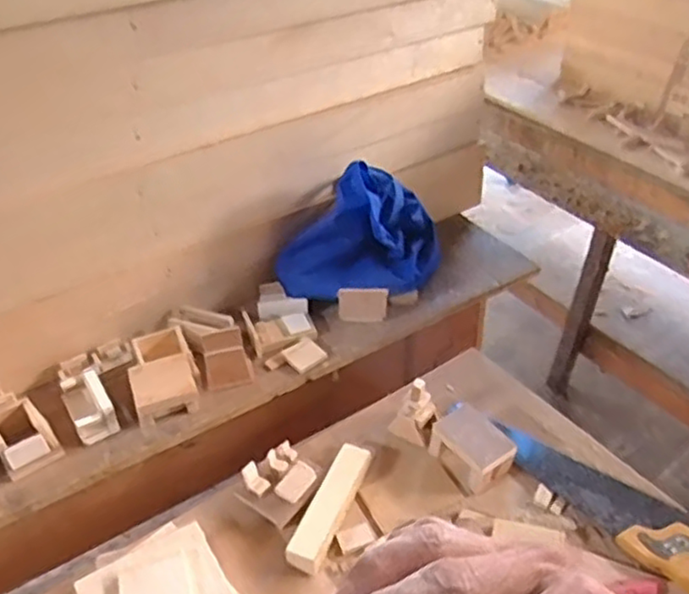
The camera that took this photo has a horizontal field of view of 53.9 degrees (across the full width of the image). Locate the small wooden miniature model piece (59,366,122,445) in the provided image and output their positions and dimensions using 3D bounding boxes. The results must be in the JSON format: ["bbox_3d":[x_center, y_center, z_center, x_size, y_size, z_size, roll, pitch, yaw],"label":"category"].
[{"bbox_3d":[-0.356,0.152,0.942,0.056,0.041,0.103,-25,44,-25],"label":"small wooden miniature model piece"}]

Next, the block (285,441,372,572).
[{"bbox_3d":[-0.019,0.254,0.825,0.047,0.032,0.165,15,41,18],"label":"block"}]

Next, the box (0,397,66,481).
[{"bbox_3d":[-0.420,0.186,0.888,0.067,0.067,0.071,-30,46,-29],"label":"box"}]

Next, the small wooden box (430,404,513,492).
[{"bbox_3d":[0.165,0.194,0.879,0.065,0.067,0.098,-29,45,-28],"label":"small wooden box"}]

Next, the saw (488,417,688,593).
[{"bbox_3d":[0.339,0.252,0.828,0.103,0.039,0.336,-28,45,-28],"label":"saw"}]

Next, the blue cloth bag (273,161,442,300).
[{"bbox_3d":[0.034,-0.108,1.064,0.269,0.198,0.123,-20,42,-20],"label":"blue cloth bag"}]

